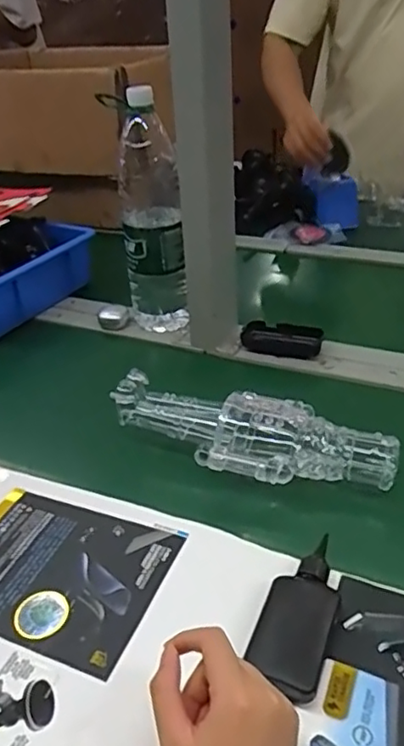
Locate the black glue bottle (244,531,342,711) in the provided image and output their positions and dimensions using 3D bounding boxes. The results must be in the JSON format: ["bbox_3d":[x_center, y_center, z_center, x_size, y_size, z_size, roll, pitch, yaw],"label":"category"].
[{"bbox_3d":[0.077,0.190,0.475,0.052,0.022,0.133,11,36,20],"label":"black glue bottle"}]

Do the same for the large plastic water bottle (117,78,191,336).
[{"bbox_3d":[-0.071,-0.210,0.837,0.087,0.315,0.085,-6,34,-4],"label":"large plastic water bottle"}]

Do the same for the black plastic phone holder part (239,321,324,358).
[{"bbox_3d":[0.110,-0.047,0.830,0.109,0.032,0.038,10,36,20],"label":"black plastic phone holder part"}]

